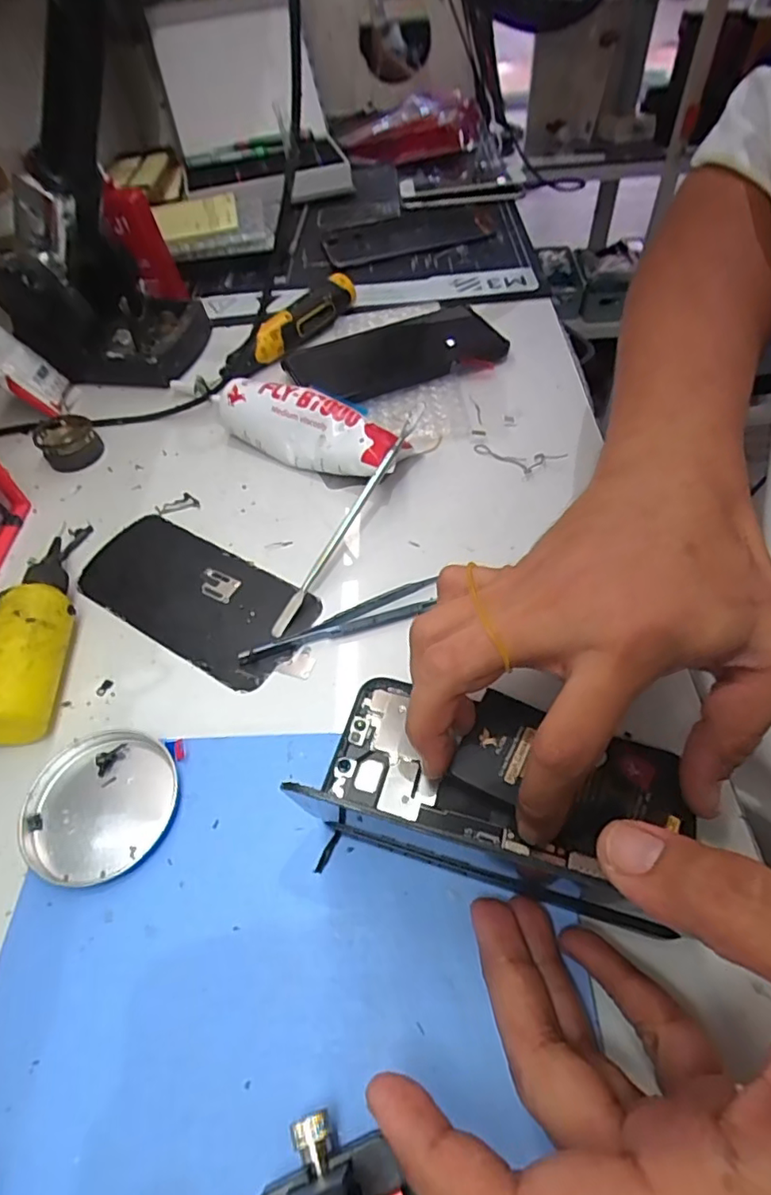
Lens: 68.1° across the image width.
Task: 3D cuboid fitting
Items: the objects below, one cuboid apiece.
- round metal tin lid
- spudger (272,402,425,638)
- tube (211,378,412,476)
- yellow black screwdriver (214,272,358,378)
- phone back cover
[{"bbox_3d":[-0.125,0.091,0.250,0.065,0.014,0.060,-15,52,-5],"label":"round metal tin lid"},{"bbox_3d":[-0.019,-0.049,0.331,0.009,0.010,0.164,23,71,22],"label":"spudger"},{"bbox_3d":[-0.054,-0.115,0.385,0.143,0.039,0.045,26,59,24],"label":"tube"},{"bbox_3d":[-0.078,-0.224,0.466,0.026,0.022,0.137,27,60,24],"label":"yellow black screwdriver"},{"bbox_3d":[-0.111,-0.003,0.329,0.144,0.005,0.068,25,59,23],"label":"phone back cover"}]

